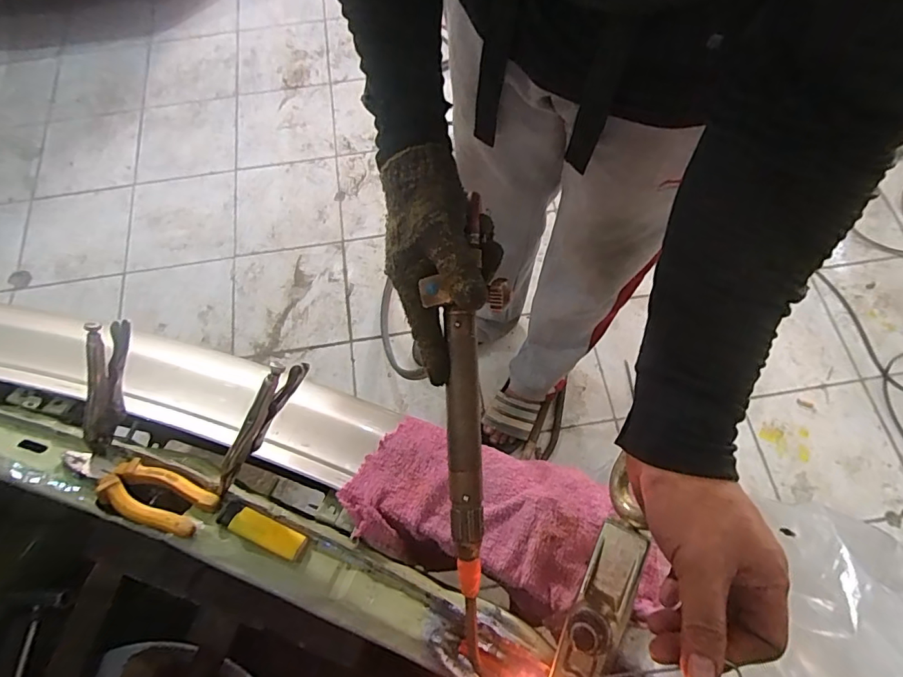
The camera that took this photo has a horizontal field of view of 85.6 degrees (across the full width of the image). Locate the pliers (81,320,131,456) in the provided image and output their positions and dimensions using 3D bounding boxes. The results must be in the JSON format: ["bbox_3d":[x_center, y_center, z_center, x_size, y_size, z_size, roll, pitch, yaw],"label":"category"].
[{"bbox_3d":[-0.325,0.048,0.458,0.011,0.041,0.129,15,103,8],"label":"pliers"}]

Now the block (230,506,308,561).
[{"bbox_3d":[-0.166,0.176,0.441,0.067,0.004,0.023,24,53,8],"label":"block"}]

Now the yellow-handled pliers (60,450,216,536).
[{"bbox_3d":[-0.292,0.137,0.447,0.153,0.028,0.047,18,70,9],"label":"yellow-handled pliers"}]

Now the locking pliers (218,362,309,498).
[{"bbox_3d":[-0.173,0.082,0.429,0.012,0.033,0.149,38,108,16],"label":"locking pliers"}]

